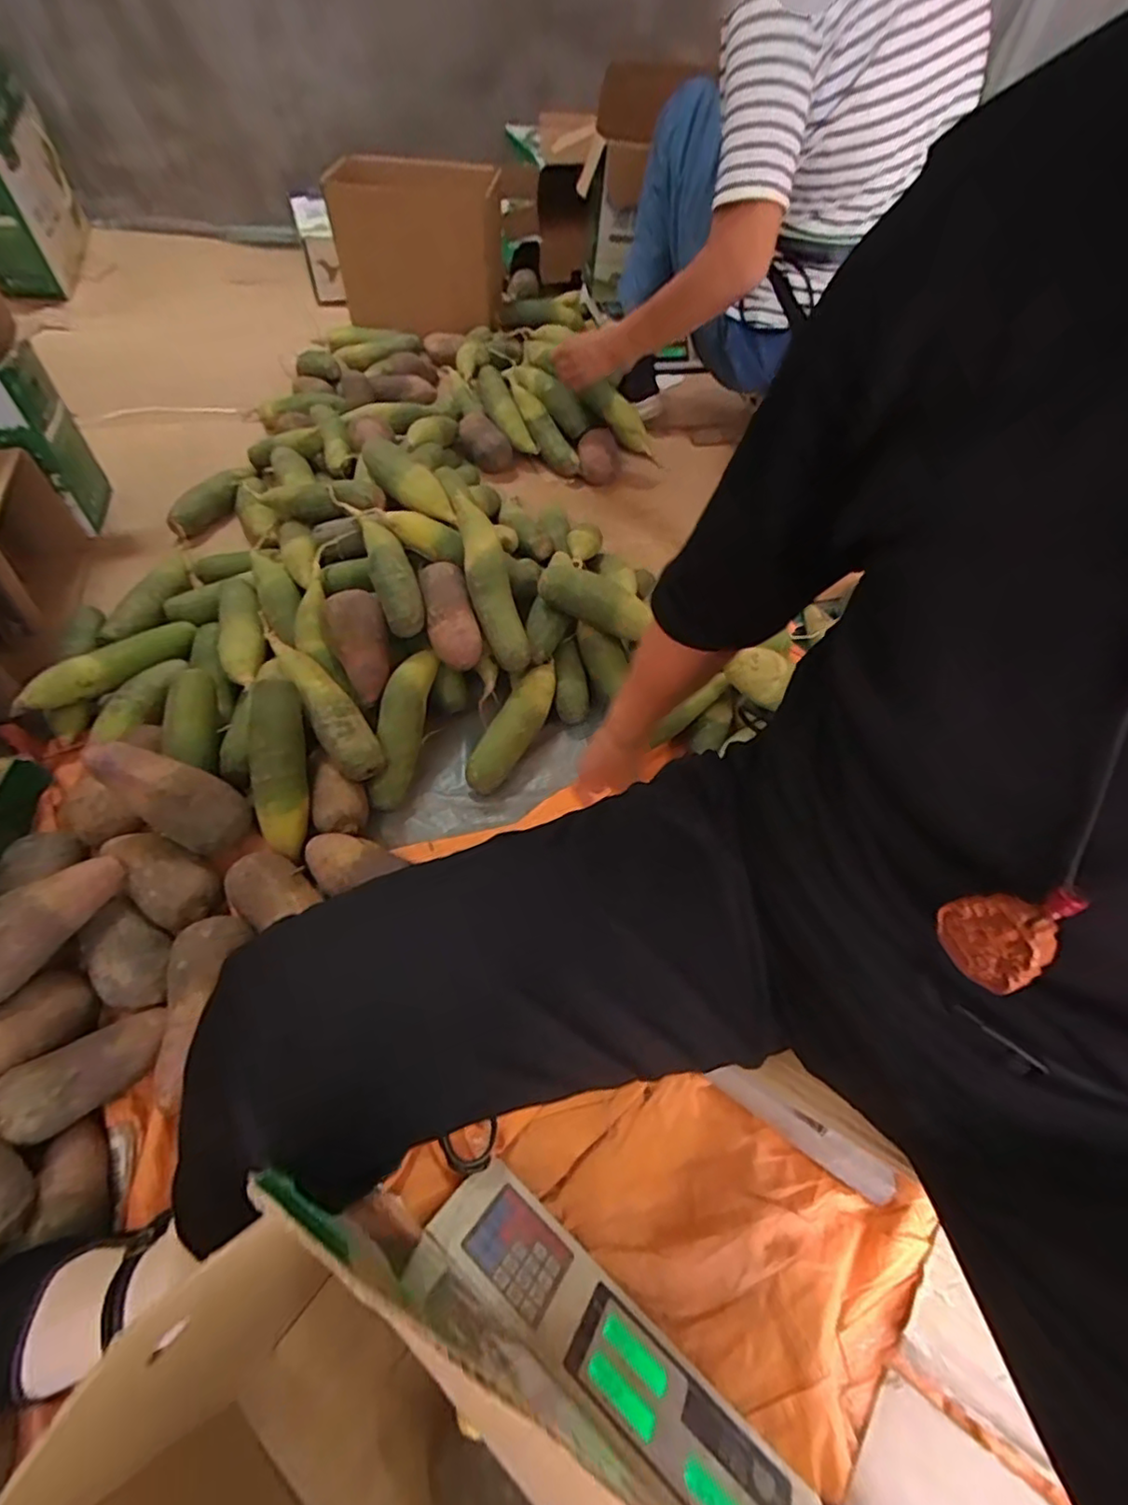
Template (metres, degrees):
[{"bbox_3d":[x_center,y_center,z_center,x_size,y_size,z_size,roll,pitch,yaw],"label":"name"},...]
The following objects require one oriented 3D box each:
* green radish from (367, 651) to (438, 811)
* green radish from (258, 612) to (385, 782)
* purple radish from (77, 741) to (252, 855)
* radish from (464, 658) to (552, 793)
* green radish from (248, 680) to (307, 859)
[{"bbox_3d":[-0.206,-0.033,0.749,0.050,0.061,0.205,10,81,4],"label":"green radish"},{"bbox_3d":[-0.292,-0.070,0.724,0.058,0.043,0.231,-32,78,-24],"label":"green radish"},{"bbox_3d":[-0.417,0.044,0.641,0.166,0.059,0.068,40,49,-26],"label":"purple radish"},{"bbox_3d":[-0.062,-0.035,0.795,0.049,0.047,0.198,23,55,13],"label":"radish"},{"bbox_3d":[-0.316,0.016,0.662,0.057,0.048,0.197,-5,88,-7],"label":"green radish"}]

